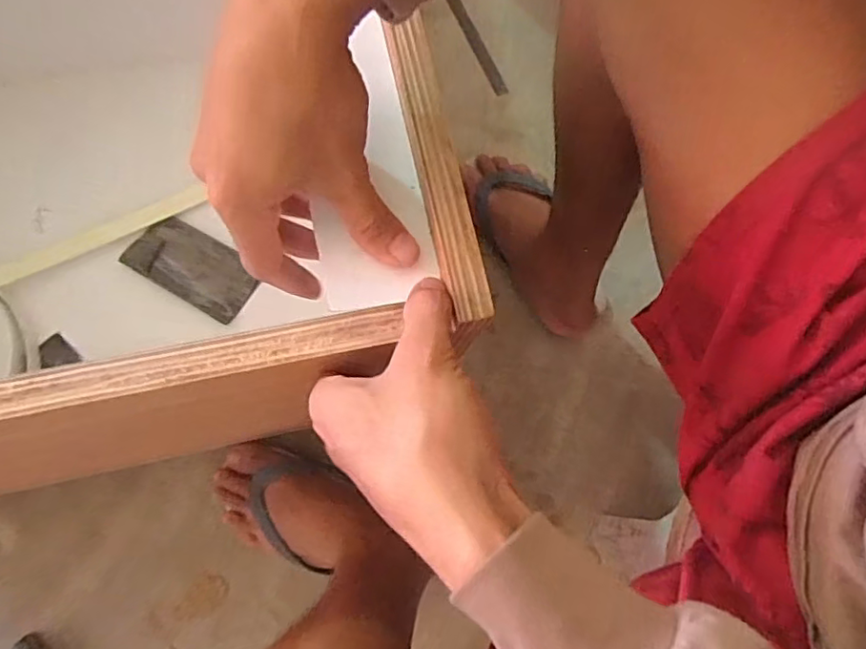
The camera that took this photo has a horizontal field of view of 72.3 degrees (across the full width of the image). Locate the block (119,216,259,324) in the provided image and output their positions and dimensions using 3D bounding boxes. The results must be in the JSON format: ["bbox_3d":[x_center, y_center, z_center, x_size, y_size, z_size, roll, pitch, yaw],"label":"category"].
[{"bbox_3d":[-0.264,-0.064,0.656,0.137,0.005,0.077,30,65,1],"label":"block"}]

